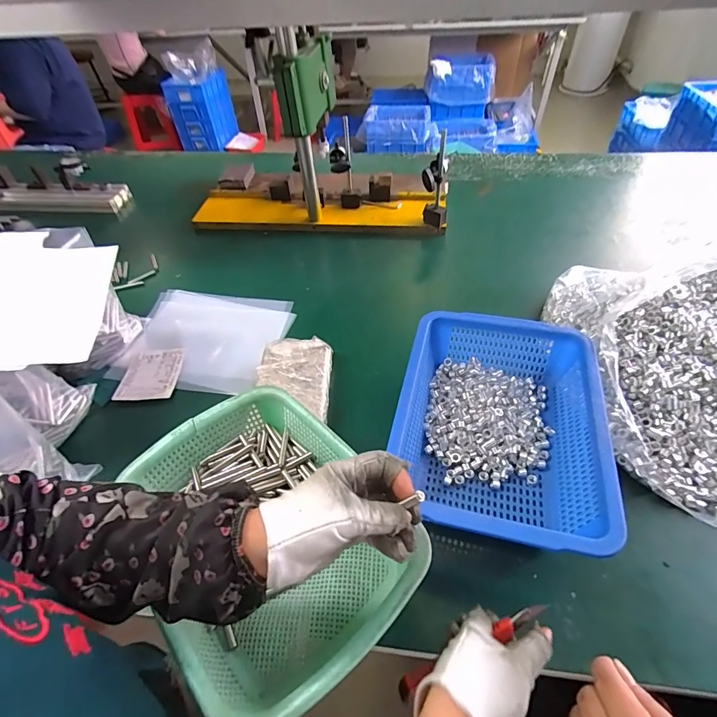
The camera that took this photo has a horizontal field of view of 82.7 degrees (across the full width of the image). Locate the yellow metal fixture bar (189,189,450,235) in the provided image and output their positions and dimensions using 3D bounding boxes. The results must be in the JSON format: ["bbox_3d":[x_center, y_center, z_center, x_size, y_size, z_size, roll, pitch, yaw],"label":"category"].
[{"bbox_3d":[-0.098,-0.364,0.997,0.605,0.060,0.173,3,48,6],"label":"yellow metal fixture bar"}]

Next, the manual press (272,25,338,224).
[{"bbox_3d":[-0.097,-0.467,0.859,0.068,0.346,0.182,7,48,10],"label":"manual press"}]

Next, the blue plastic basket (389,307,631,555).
[{"bbox_3d":[0.170,0.085,0.514,0.227,0.105,0.303,11,49,14],"label":"blue plastic basket"}]

